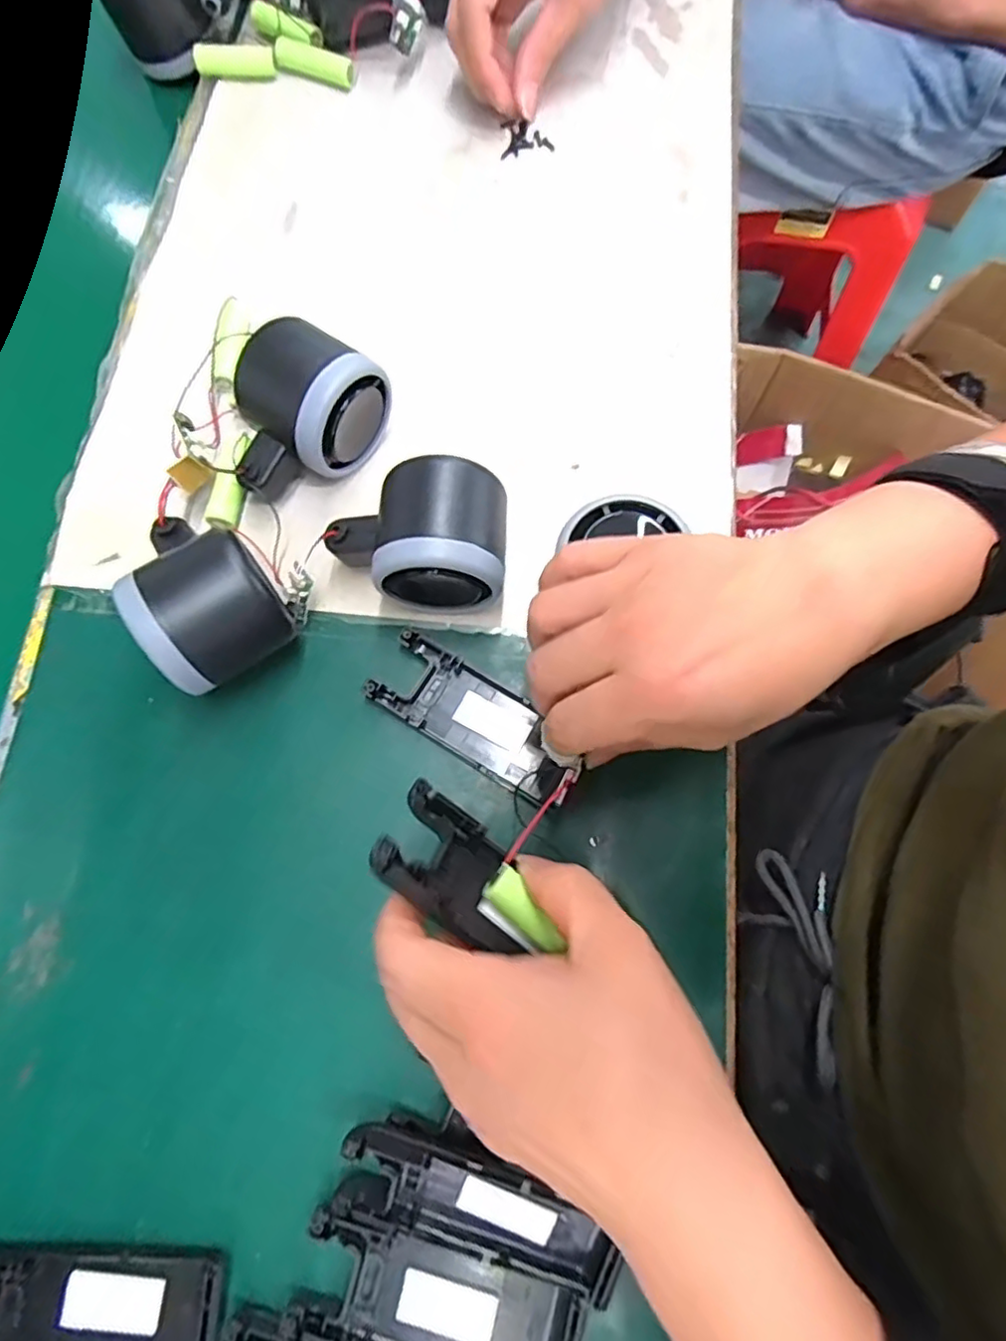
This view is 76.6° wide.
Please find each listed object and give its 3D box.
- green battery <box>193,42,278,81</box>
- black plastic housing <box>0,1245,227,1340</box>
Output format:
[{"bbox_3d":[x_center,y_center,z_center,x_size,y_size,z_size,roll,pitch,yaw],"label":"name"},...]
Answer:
[{"bbox_3d":[-0.169,-0.385,0.402,0.048,0.017,0.013,-1,75,0],"label":"green battery"},{"bbox_3d":[-0.155,0.236,0.231,0.100,0.014,0.038,4,75,1],"label":"black plastic housing"}]

